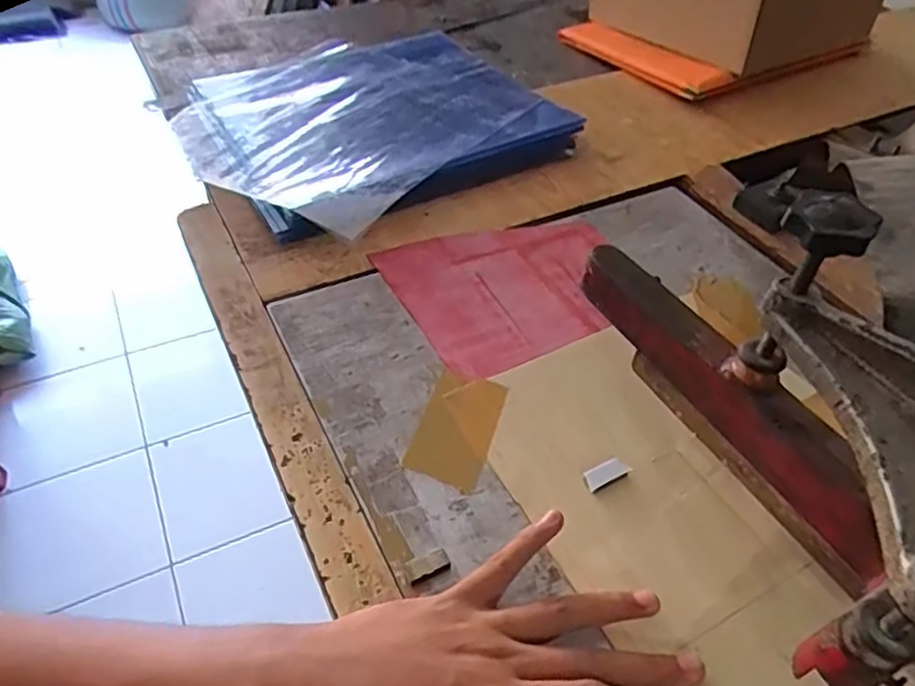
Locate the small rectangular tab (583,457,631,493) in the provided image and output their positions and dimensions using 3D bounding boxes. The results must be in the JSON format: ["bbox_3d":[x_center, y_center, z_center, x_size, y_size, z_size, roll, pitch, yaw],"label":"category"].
[{"bbox_3d":[0.089,0.077,0.391,0.028,0.004,0.012,-21,51,-22],"label":"small rectangular tab"}]

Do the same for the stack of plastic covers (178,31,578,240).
[{"bbox_3d":[-0.081,-0.228,0.661,0.340,0.034,0.307,-27,53,-26],"label":"stack of plastic covers"}]

